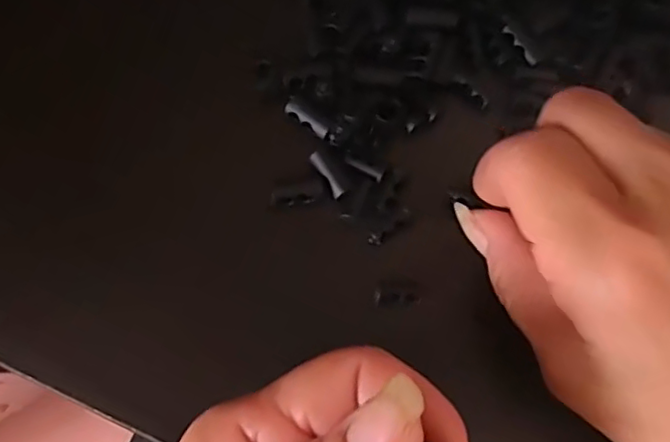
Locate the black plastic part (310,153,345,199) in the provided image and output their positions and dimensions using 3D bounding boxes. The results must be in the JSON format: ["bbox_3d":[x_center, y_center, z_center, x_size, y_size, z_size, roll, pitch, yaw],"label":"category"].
[{"bbox_3d":[-0.003,-0.016,0.215,0.004,0.004,0.017,-33,79,-7],"label":"black plastic part"}]

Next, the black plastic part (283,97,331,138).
[{"bbox_3d":[-0.009,-0.036,0.220,0.018,0.004,0.006,37,80,8],"label":"black plastic part"}]

